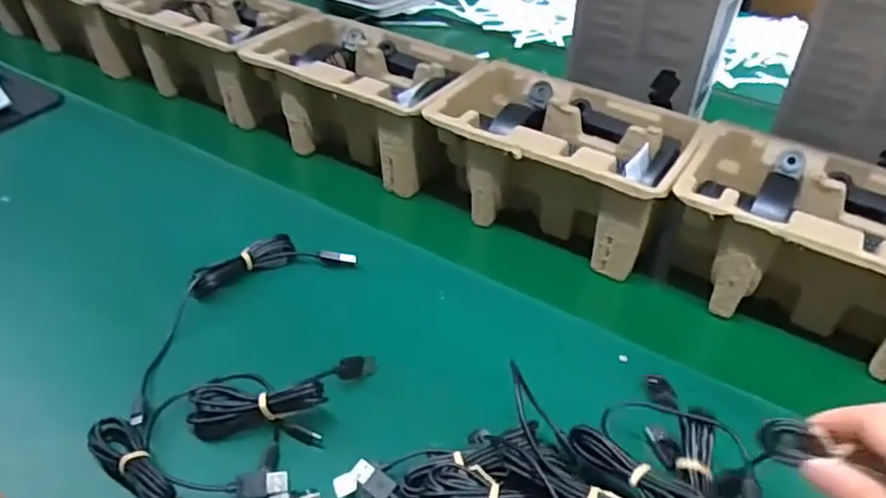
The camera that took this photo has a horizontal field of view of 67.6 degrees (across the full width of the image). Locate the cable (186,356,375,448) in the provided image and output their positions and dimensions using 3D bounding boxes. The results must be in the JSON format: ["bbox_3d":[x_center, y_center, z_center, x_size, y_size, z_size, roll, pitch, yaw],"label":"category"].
[{"bbox_3d":[-0.107,0.103,0.450,0.122,0.029,0.058,-8,37,-9],"label":"cable"}]

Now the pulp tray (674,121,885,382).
[{"bbox_3d":[0.304,-0.004,0.542,0.211,0.109,0.144,19,41,25],"label":"pulp tray"}]

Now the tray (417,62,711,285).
[{"bbox_3d":[0.113,-0.081,0.625,0.224,0.108,0.148,20,41,25],"label":"tray"}]

